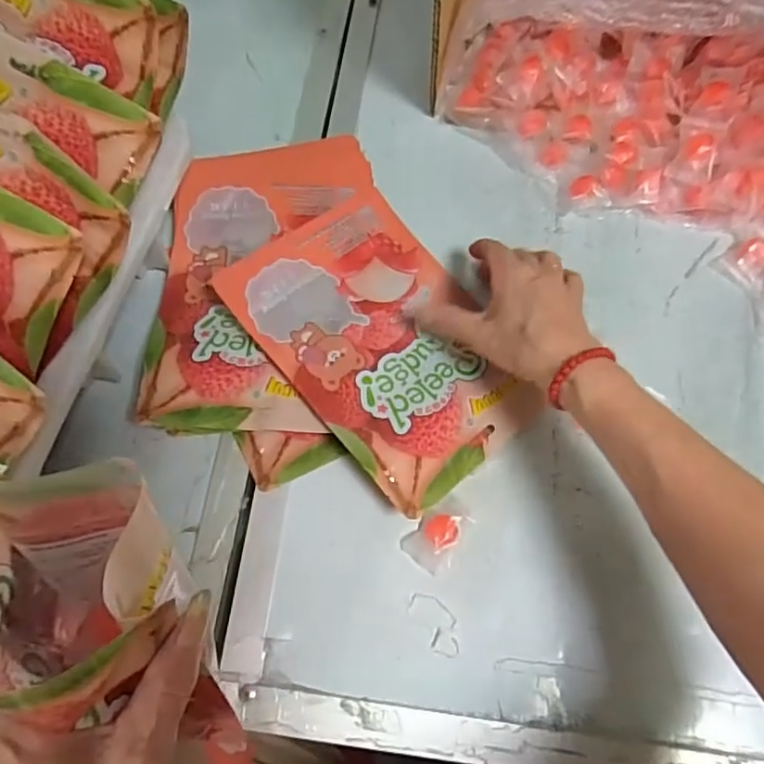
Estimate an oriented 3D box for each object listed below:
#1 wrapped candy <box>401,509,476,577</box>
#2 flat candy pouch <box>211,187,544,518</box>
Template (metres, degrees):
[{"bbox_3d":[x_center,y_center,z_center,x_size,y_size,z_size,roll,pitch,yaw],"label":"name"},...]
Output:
[{"bbox_3d":[0.037,0.101,0.381,0.030,0.016,0.044,36,74,13],"label":"wrapped candy"},{"bbox_3d":[0.000,-0.031,0.420,0.148,0.010,0.220,-33,75,-23],"label":"flat candy pouch"}]

